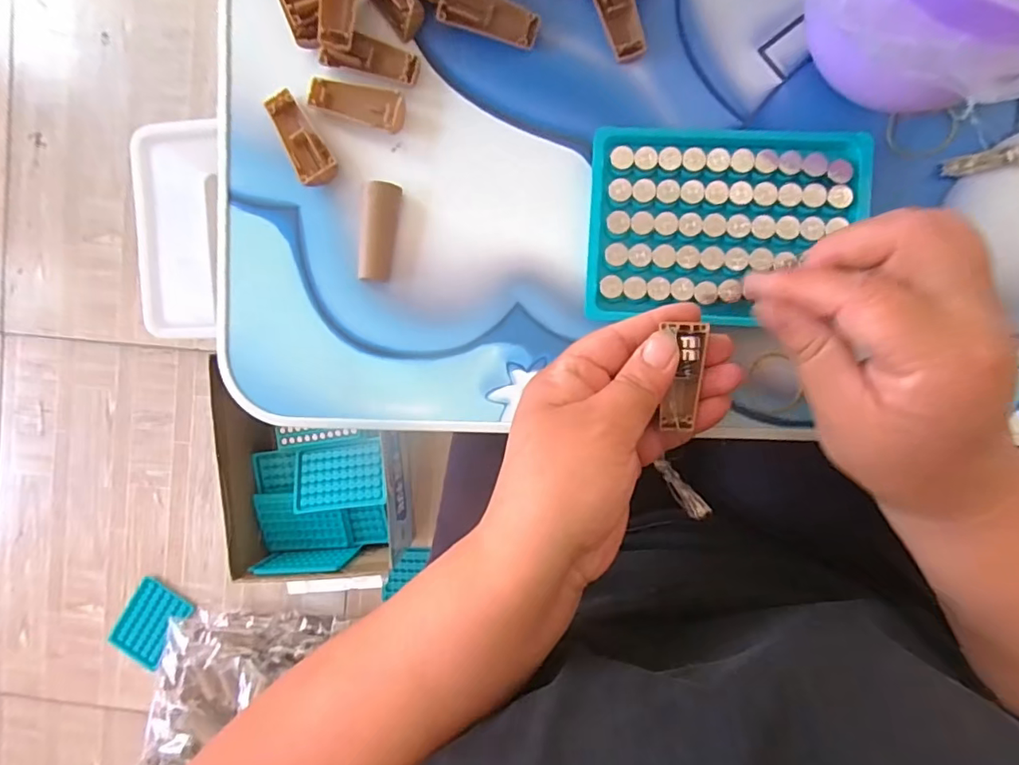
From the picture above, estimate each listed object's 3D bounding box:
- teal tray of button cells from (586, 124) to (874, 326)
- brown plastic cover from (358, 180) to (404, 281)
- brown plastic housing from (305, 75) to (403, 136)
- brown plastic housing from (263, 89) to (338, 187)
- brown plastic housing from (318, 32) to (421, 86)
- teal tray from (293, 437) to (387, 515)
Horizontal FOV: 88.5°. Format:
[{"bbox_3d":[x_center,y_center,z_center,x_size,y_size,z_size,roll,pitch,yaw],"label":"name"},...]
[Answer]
[{"bbox_3d":[0.105,-0.080,0.257,0.130,0.019,0.098,2,92,4],"label":"teal tray of button cells"},{"bbox_3d":[-0.068,-0.079,0.274,0.017,0.011,0.050,10,92,4],"label":"brown plastic cover"},{"bbox_3d":[-0.080,-0.146,0.272,0.051,0.007,0.018,19,93,3],"label":"brown plastic housing"},{"bbox_3d":[-0.110,-0.128,0.274,0.020,0.009,0.049,-29,90,4],"label":"brown plastic housing"},{"bbox_3d":[-0.072,-0.167,0.268,0.049,0.011,0.016,14,93,3],"label":"brown plastic housing"},{"bbox_3d":[-0.247,0.135,0.760,0.123,0.011,0.096,-4,75,-18],"label":"teal tray"}]

